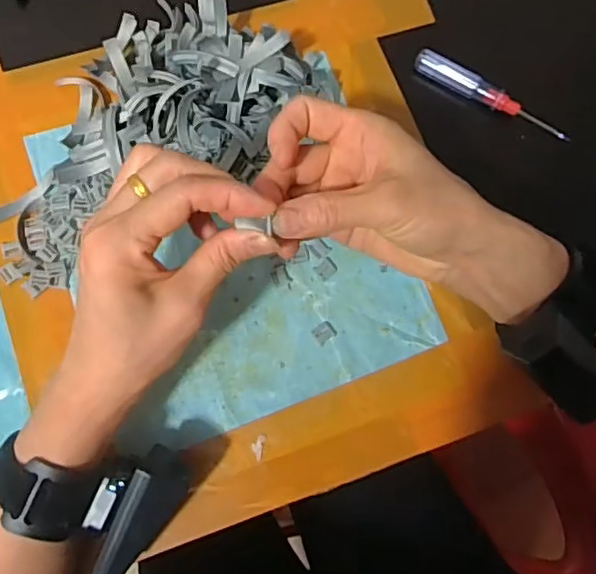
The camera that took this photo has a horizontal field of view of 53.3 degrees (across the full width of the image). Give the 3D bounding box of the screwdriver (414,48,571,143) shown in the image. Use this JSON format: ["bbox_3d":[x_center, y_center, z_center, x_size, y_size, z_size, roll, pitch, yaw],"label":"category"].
[{"bbox_3d":[0.138,-0.136,0.428,0.118,0.019,0.015,34,77,7],"label":"screwdriver"}]

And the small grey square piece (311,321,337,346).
[{"bbox_3d":[0.017,0.029,0.383,0.015,0.004,0.012,-38,80,-11],"label":"small grey square piece"}]

